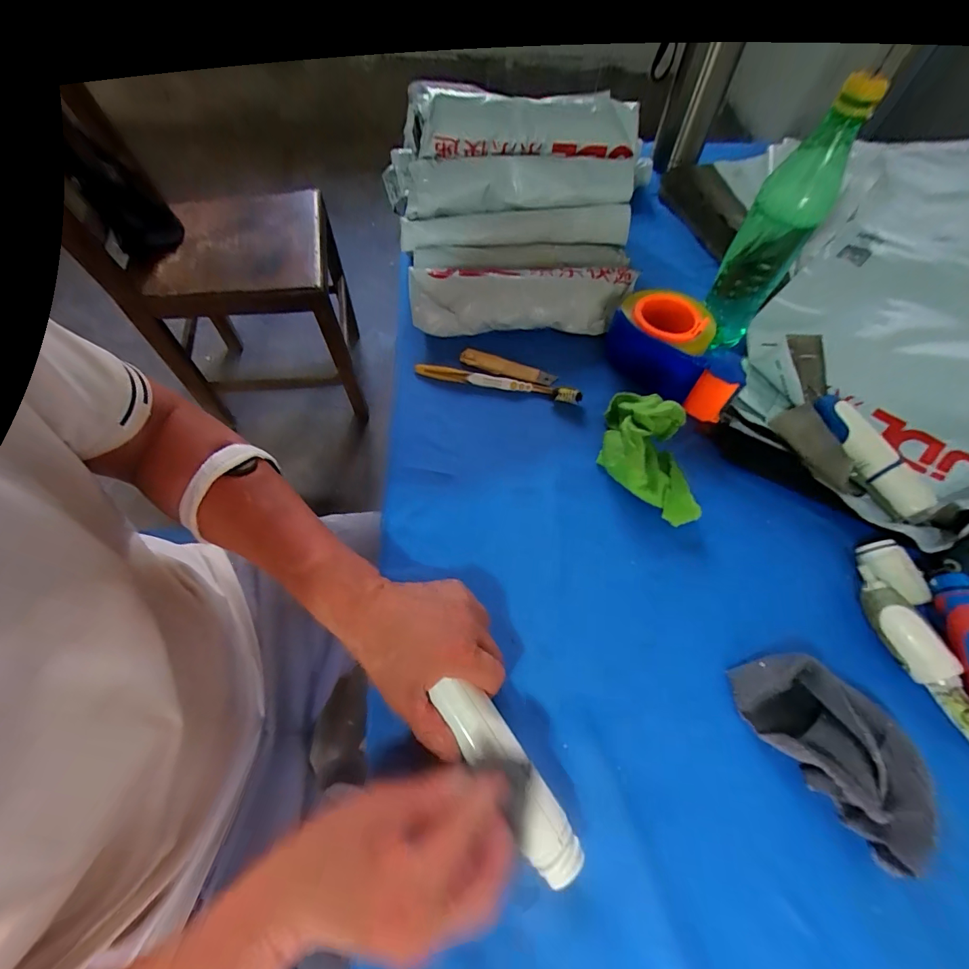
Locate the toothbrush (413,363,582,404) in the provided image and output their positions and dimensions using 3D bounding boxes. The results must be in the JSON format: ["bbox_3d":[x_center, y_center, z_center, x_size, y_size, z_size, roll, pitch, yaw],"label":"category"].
[{"bbox_3d":[0.014,-0.112,0.472,0.181,0.019,0.016,11,61,4],"label":"toothbrush"}]

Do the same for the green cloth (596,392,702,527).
[{"bbox_3d":[0.153,-0.032,0.413,0.071,0.053,0.133,-3,61,-4],"label":"green cloth"}]

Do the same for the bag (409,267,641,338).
[{"bbox_3d":[0.045,-0.216,0.510,0.262,0.054,0.073,1,60,-2],"label":"bag"}]

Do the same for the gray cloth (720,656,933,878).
[{"bbox_3d":[0.245,0.176,0.304,0.073,0.036,0.130,-32,66,-18],"label":"gray cloth"}]

